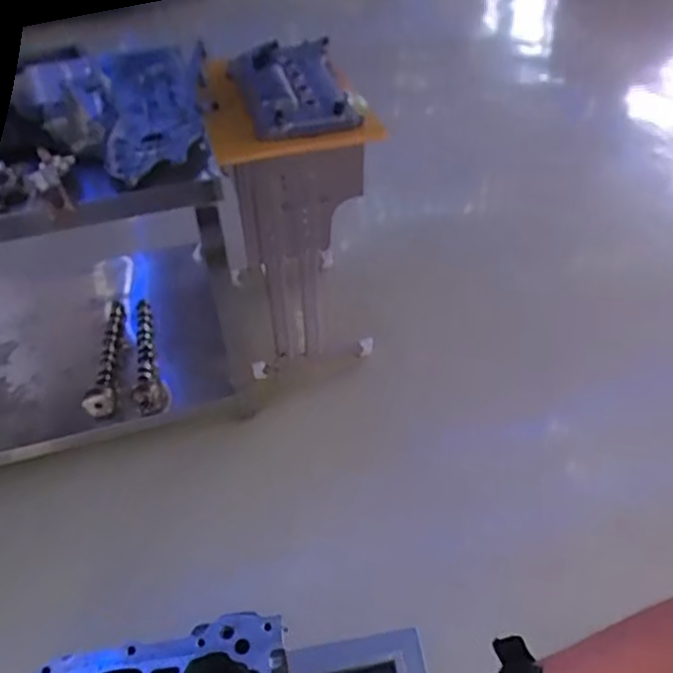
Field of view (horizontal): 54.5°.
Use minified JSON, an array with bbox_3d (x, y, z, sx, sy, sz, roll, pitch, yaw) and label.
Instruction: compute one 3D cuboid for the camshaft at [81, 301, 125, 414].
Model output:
[{"bbox_3d":[-0.627,0.034,1.802,0.076,0.065,0.410,-5,43,-2],"label":"camshaft"}]

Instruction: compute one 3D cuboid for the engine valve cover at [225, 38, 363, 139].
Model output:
[{"bbox_3d":[-0.109,-0.617,1.595,0.254,0.088,0.431,-12,44,-9],"label":"engine valve cover"}]

